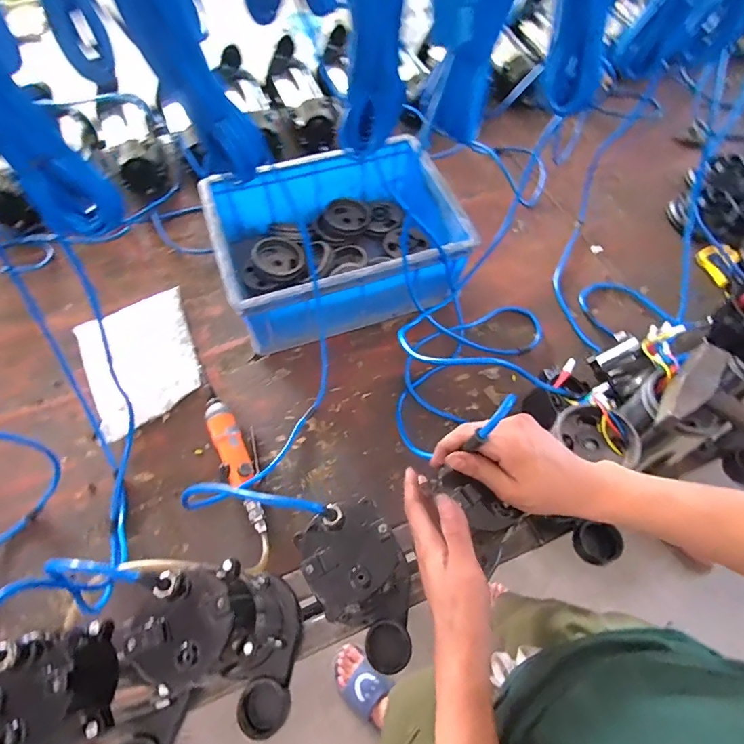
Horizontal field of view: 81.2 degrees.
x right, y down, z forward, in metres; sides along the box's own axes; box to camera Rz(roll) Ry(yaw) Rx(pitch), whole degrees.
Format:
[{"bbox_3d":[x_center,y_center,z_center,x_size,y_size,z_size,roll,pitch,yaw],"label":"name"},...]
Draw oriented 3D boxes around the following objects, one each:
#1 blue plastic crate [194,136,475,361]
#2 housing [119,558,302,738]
[{"bbox_3d":[-0.061,-0.235,0.771,0.394,0.158,0.332,-18,64,-10],"label":"blue plastic crate"},{"bbox_3d":[-0.131,0.289,0.441,0.097,0.244,0.161,-24,65,-11],"label":"housing"}]

